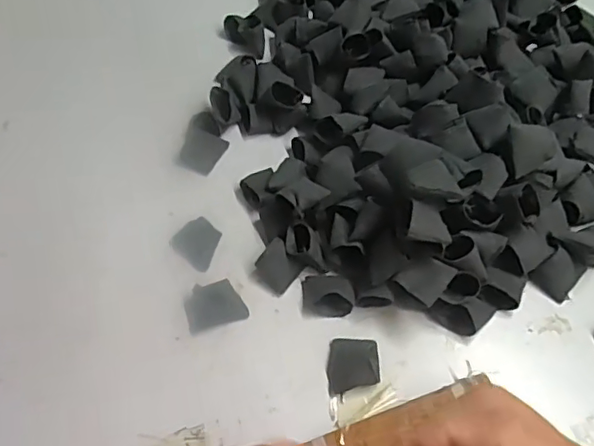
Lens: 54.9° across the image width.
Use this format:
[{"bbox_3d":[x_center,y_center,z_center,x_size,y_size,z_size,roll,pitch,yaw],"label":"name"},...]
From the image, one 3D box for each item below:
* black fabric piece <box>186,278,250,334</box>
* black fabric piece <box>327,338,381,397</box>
[{"bbox_3d":[-0.066,0.066,0.461,0.048,0.025,0.030,-12,54,-7],"label":"black fabric piece"},{"bbox_3d":[0.043,0.107,0.434,0.039,0.020,0.042,-1,54,1],"label":"black fabric piece"}]

